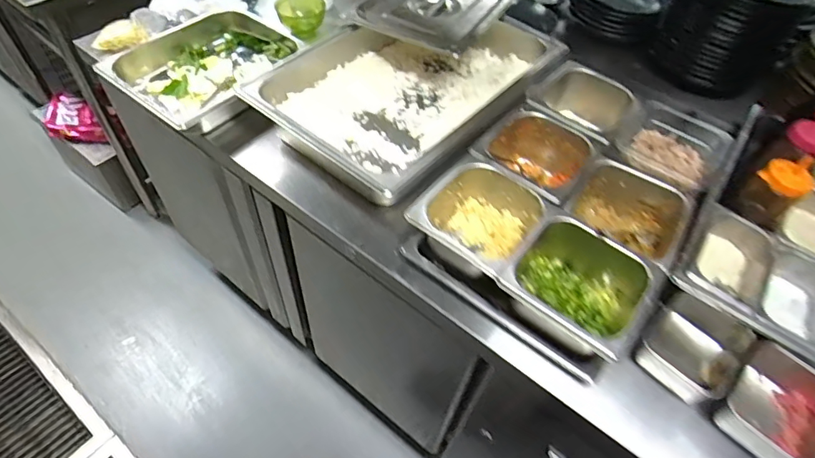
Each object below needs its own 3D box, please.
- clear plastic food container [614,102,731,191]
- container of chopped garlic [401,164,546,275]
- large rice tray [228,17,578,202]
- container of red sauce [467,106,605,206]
[{"bbox_3d":[0.435,-0.125,0.824,0.169,0.081,0.166,36,57,21],"label":"clear plastic food container"},{"bbox_3d":[0.107,0.000,0.707,0.156,0.096,0.171,36,57,21],"label":"container of chopped garlic"},{"bbox_3d":[0.005,-0.267,0.911,0.382,0.103,0.538,35,56,20],"label":"large rice tray"},{"bbox_3d":[0.212,-0.103,0.793,0.167,0.103,0.160,37,57,21],"label":"container of red sauce"}]

